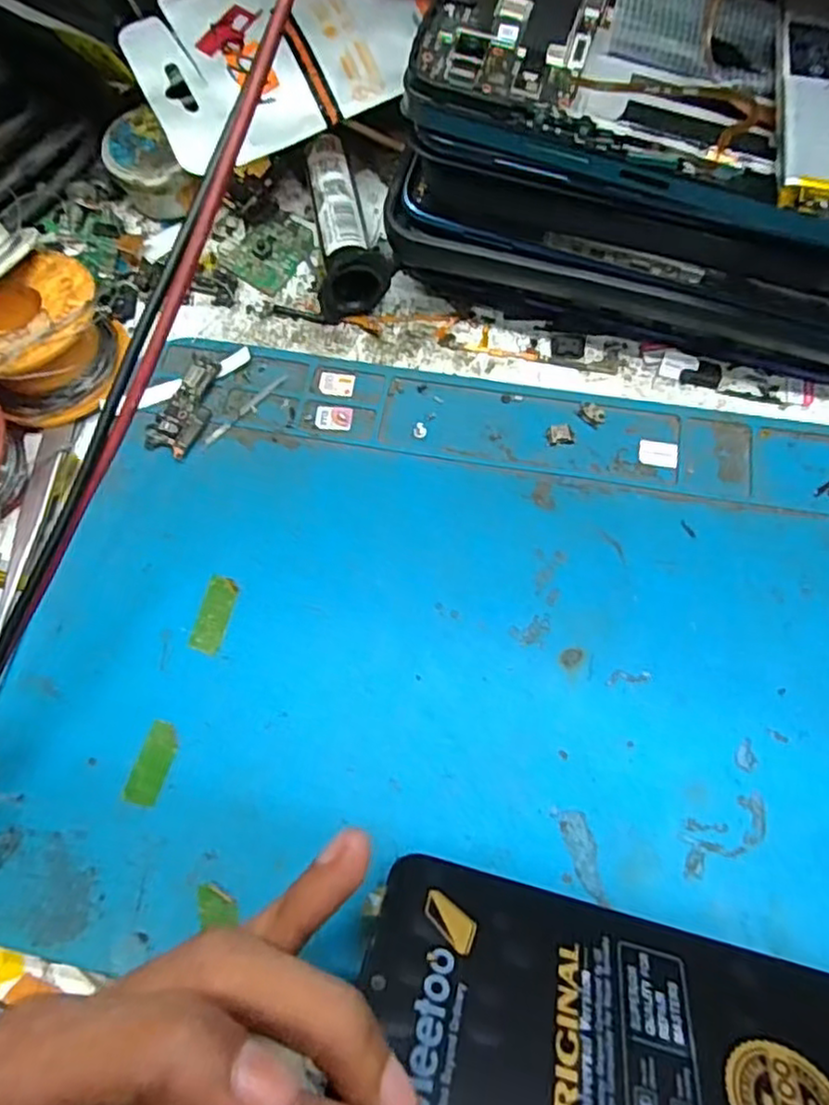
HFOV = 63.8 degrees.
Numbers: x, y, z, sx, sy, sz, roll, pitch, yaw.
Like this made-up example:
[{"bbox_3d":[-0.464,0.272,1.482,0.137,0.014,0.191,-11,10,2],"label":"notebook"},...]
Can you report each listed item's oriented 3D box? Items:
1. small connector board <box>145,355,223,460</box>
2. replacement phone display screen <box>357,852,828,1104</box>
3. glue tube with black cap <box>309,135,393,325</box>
[{"bbox_3d":[-0.079,-0.051,0.234,0.017,0.004,0.039,19,71,9],"label":"small connector board"},{"bbox_3d":[0.061,0.111,0.141,0.146,0.004,0.069,12,28,6],"label":"replacement phone display screen"},{"bbox_3d":[-0.025,-0.124,0.250,0.025,0.025,0.072,-8,69,-1],"label":"glue tube with black cap"}]

